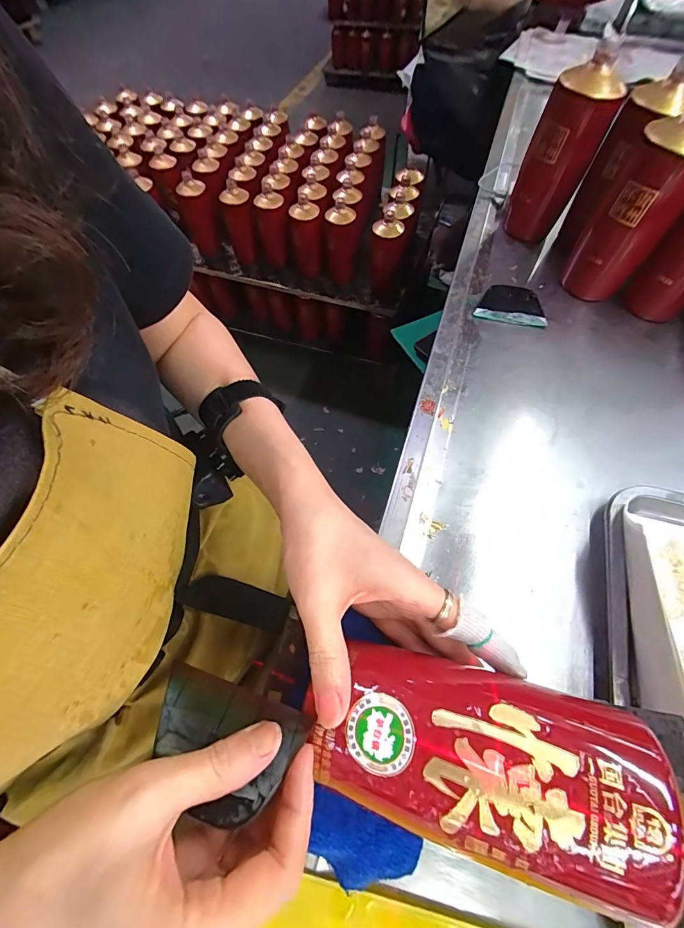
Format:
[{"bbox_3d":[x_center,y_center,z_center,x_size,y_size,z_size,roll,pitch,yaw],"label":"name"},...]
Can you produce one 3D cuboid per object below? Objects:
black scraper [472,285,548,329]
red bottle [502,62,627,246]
[{"bbox_3d":[0.226,-0.213,0.510,0.093,0.016,0.059,10,61,2],"label":"black scraper"},{"bbox_3d":[0.307,-0.424,0.552,0.090,0.209,0.105,23,64,13],"label":"red bottle"}]

